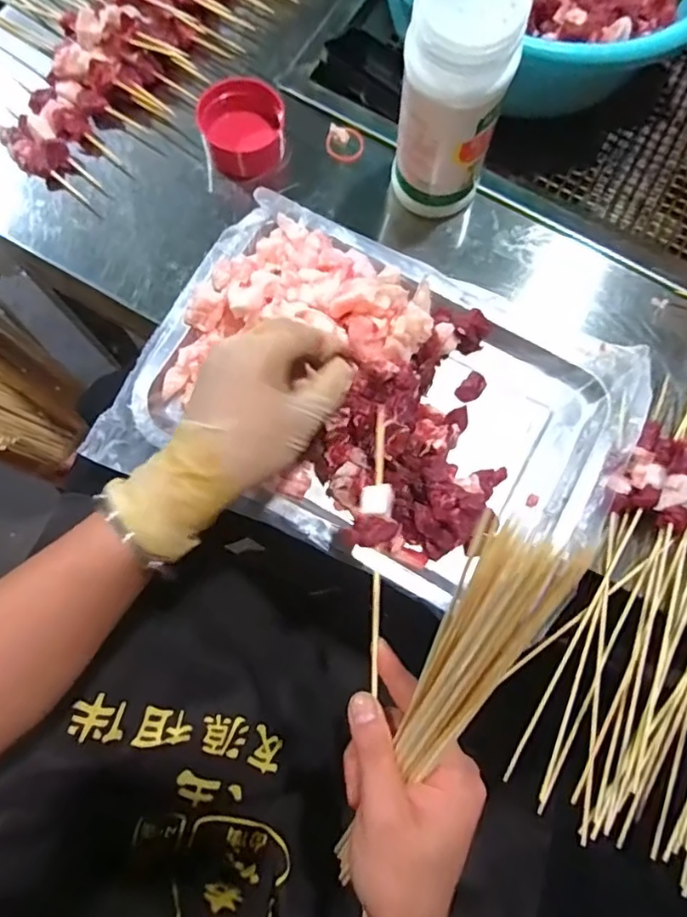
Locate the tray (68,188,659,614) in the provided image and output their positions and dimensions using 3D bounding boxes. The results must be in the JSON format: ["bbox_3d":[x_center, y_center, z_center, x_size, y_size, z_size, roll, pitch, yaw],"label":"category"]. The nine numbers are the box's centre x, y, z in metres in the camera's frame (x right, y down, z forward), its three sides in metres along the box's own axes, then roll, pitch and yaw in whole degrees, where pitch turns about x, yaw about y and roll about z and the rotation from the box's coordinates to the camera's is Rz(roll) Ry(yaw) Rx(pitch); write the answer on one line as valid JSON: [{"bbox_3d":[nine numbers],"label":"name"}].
[{"bbox_3d":[0.027,-0.038,0.385,0.329,0.046,0.212,23,78,4],"label":"tray"}]

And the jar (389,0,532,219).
[{"bbox_3d":[0.068,-0.220,0.368,0.059,0.165,0.049,28,78,5],"label":"jar"}]

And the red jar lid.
[{"bbox_3d":[-0.077,-0.256,0.438,0.062,0.030,0.062,0,77,-1],"label":"red jar lid"}]

